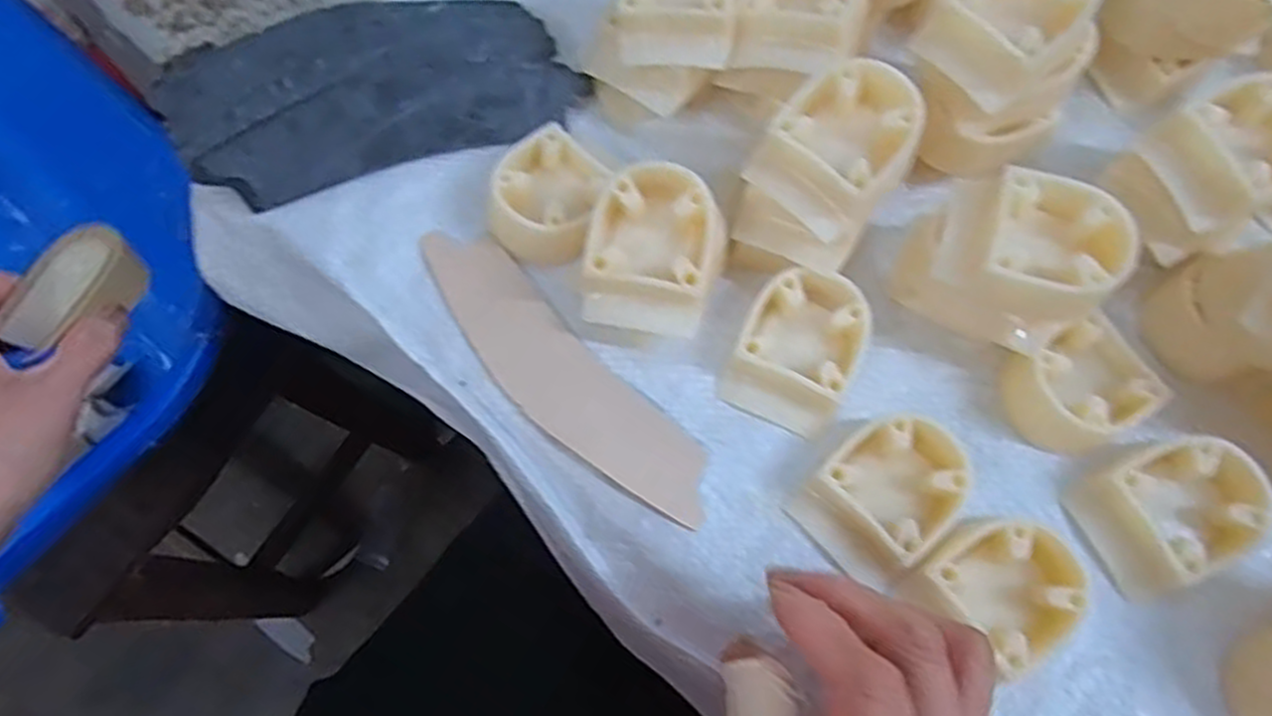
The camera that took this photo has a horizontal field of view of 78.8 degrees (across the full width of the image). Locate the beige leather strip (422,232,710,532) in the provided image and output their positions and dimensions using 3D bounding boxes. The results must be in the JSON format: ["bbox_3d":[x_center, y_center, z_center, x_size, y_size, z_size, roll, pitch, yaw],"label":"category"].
[{"bbox_3d":[-0.031,0.006,0.304,0.150,0.004,0.037,43,75,13],"label":"beige leather strip"}]

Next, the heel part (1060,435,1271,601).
[{"bbox_3d":[0.197,0.056,0.284,0.058,0.022,0.045,-21,72,-9],"label":"heel part"}]

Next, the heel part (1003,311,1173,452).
[{"bbox_3d":[0.172,0.011,0.303,0.050,0.021,0.043,-26,73,-10],"label":"heel part"}]

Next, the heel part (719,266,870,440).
[{"bbox_3d":[0.063,-0.004,0.302,0.044,0.019,0.059,25,72,7],"label":"heel part"}]

